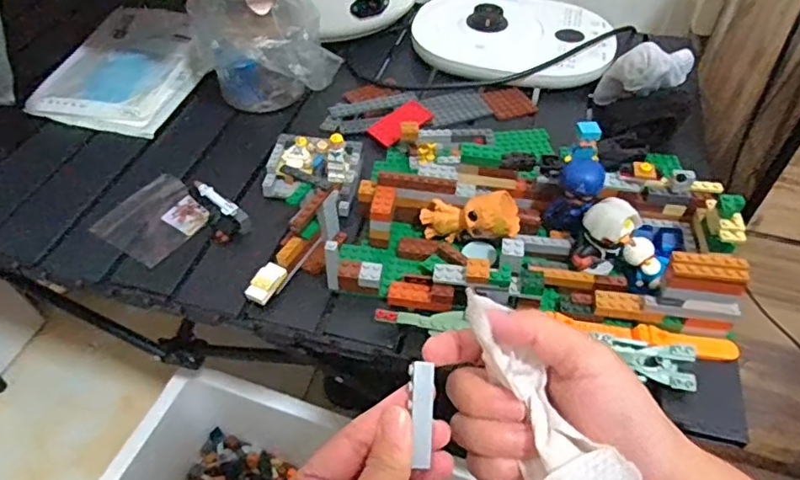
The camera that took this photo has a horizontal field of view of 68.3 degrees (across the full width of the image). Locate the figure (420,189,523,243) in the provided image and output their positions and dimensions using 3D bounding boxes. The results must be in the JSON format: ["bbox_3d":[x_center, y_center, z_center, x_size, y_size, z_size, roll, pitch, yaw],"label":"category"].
[{"bbox_3d":[0.054,-0.018,0.471,0.075,0.035,0.037,-5,41,28],"label":"figure"}]

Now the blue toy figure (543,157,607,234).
[{"bbox_3d":[0.137,-0.033,0.464,0.034,0.062,0.030,21,50,18],"label":"blue toy figure"}]

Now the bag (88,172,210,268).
[{"bbox_3d":[-0.210,-0.020,0.509,0.075,0.006,0.079,26,51,22],"label":"bag"}]

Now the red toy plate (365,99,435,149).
[{"bbox_3d":[0.001,-0.118,0.592,0.030,0.008,0.067,42,67,15],"label":"red toy plate"}]

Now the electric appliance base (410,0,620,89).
[{"bbox_3d":[0.134,-0.244,0.702,0.234,0.036,0.182,7,47,6],"label":"electric appliance base"}]

